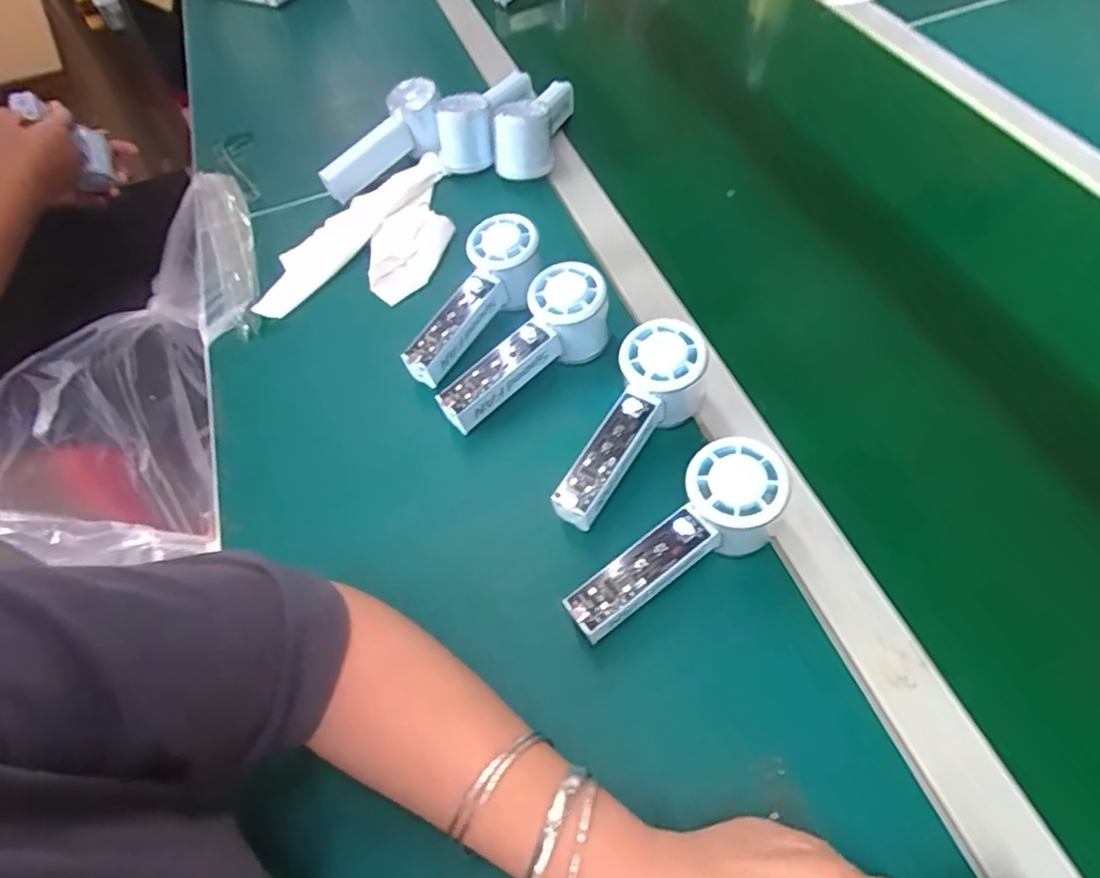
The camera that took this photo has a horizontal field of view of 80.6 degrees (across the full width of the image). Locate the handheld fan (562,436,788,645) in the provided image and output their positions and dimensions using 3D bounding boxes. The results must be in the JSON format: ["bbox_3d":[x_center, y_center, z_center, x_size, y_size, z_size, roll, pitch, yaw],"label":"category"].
[{"bbox_3d":[0.080,0.065,0.400,0.151,0.057,0.052,-39,60,-2],"label":"handheld fan"}]

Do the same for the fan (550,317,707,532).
[{"bbox_3d":[0.055,-0.008,0.453,0.055,0.058,0.156,30,79,22],"label":"fan"}]

